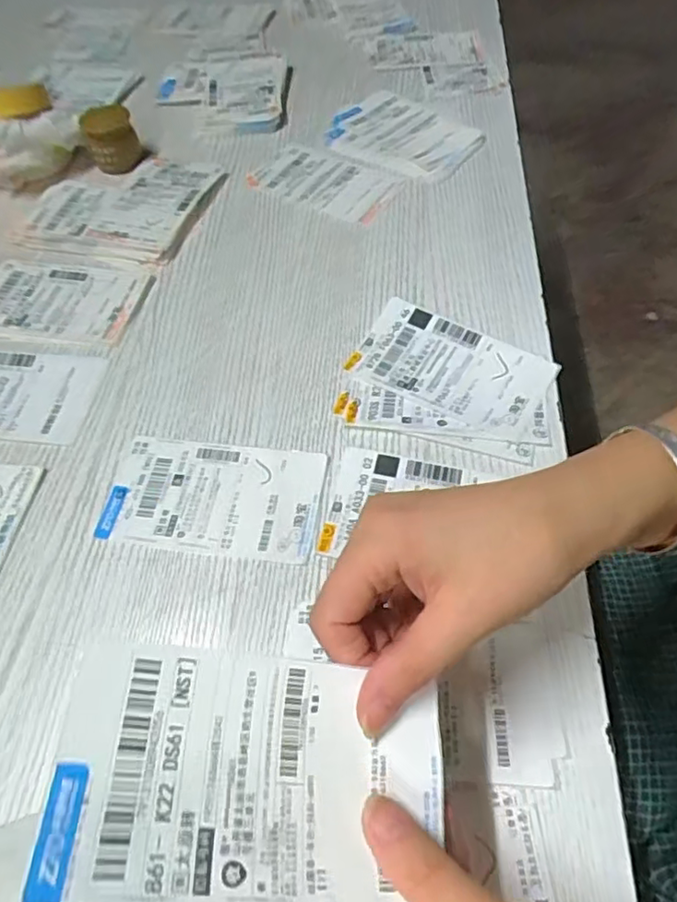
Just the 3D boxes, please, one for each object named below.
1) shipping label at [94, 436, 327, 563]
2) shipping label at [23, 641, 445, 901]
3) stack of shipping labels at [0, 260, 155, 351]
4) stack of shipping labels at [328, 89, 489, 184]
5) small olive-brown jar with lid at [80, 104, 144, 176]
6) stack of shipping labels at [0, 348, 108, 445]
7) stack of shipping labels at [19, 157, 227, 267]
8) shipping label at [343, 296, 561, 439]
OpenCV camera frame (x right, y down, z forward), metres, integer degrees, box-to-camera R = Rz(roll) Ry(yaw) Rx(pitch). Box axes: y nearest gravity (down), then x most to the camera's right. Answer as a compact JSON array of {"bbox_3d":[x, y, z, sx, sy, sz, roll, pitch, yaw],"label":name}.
[{"bbox_3d":[-0.076,0.026,0.370,0.131,0.004,0.075,6,56,7],"label":"shipping label"},{"bbox_3d":[-0.026,0.107,0.204,0.129,0.006,0.071,10,53,-15],"label":"shipping label"},{"bbox_3d":[-0.219,-0.114,0.471,0.130,0.005,0.086,8,57,8],"label":"stack of shipping labels"},{"bbox_3d":[0.060,-0.300,0.577,0.137,0.006,0.104,32,63,22],"label":"stack of shipping labels"},{"bbox_3d":[-0.209,-0.287,0.560,0.043,0.044,0.040,-1,56,2],"label":"small olive-brown jar with lid"},{"bbox_3d":[-0.239,-0.042,0.426,0.132,0.005,0.077,4,56,6],"label":"stack of shipping labels"},{"bbox_3d":[-0.189,-0.218,0.533,0.140,0.012,0.131,14,58,12],"label":"stack of shipping labels"},{"bbox_3d":[0.077,-0.059,0.420,0.132,0.005,0.074,26,65,18],"label":"shipping label"}]

